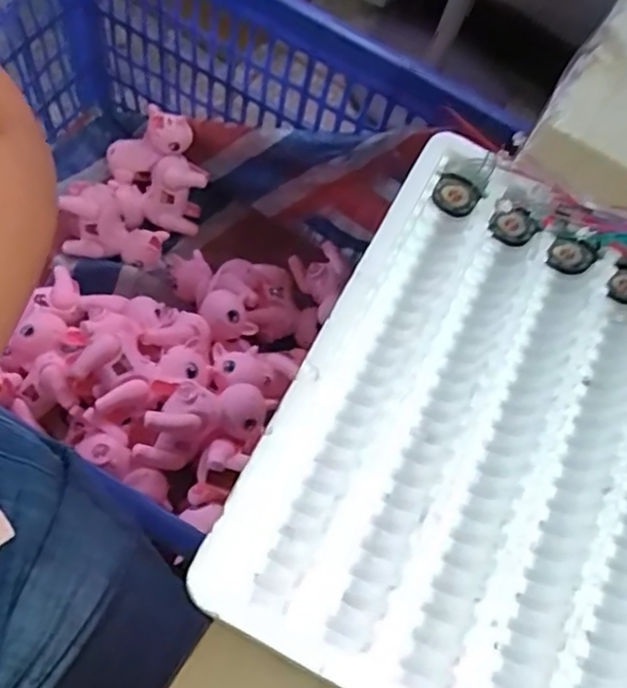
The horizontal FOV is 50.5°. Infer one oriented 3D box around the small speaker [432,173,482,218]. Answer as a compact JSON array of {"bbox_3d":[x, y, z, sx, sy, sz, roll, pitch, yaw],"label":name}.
[{"bbox_3d":[0.073,-0.075,0.341,0.023,0.023,0.008,25,64,2],"label":"small speaker"}]

